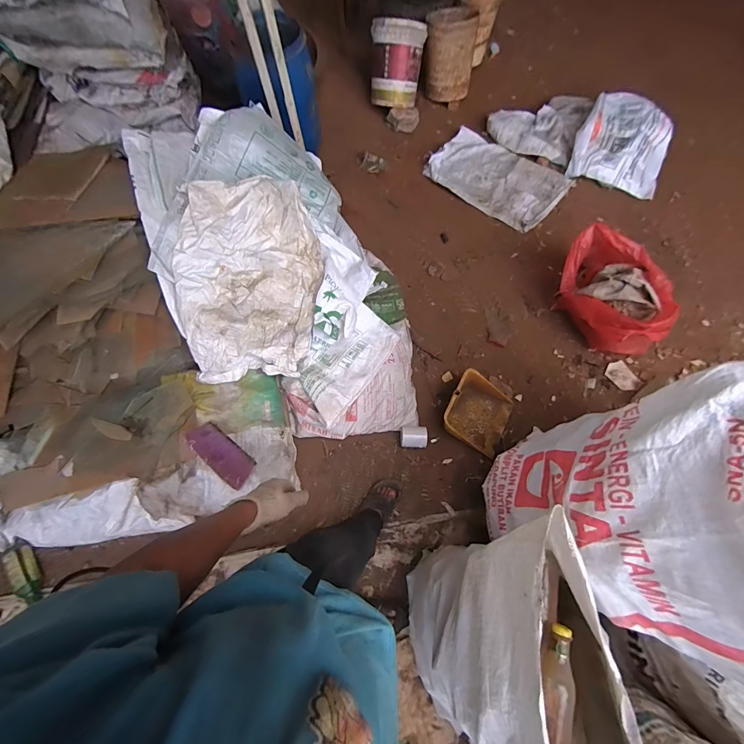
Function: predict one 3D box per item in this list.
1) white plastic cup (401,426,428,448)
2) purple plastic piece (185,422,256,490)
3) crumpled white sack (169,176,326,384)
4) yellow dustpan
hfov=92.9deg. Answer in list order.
[{"bbox_3d":[0.169,0.262,1.419,0.107,0.059,0.086,0,66,3],"label":"white plastic cup"},{"bbox_3d":[-0.514,0.275,1.201,0.271,0.042,0.103,36,72,17],"label":"purple plastic piece"},{"bbox_3d":[-0.425,-0.309,1.235,0.491,0.138,0.672,-7,97,-11],"label":"crumpled white sack"},{"bbox_3d":[0.443,0.156,1.443,0.244,0.138,0.284,27,70,14],"label":"yellow dustpan"}]

